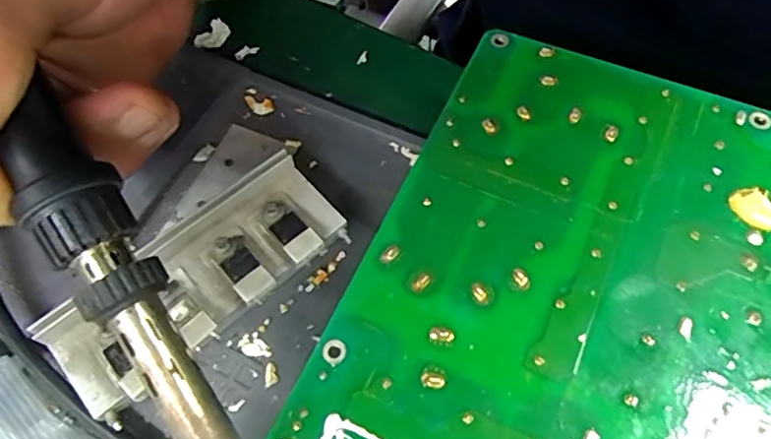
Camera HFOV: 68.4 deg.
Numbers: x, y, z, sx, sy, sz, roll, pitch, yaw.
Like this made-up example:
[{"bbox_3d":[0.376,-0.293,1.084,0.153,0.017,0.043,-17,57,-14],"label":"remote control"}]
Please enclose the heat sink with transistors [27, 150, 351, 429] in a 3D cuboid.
[{"bbox_3d":[-0.054,0.020,0.173,0.088,0.023,0.035,-40,68,-18],"label":"heat sink with transistors"}]

